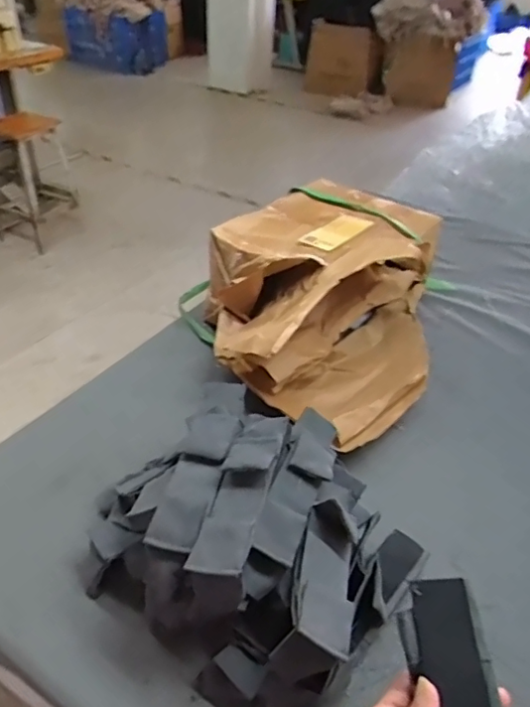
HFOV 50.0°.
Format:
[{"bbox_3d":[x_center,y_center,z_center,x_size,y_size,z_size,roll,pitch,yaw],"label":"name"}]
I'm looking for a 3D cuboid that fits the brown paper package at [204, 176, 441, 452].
[{"bbox_3d":[0.107,-0.089,0.871,0.365,0.163,0.443,26,43,27],"label":"brown paper package"}]

